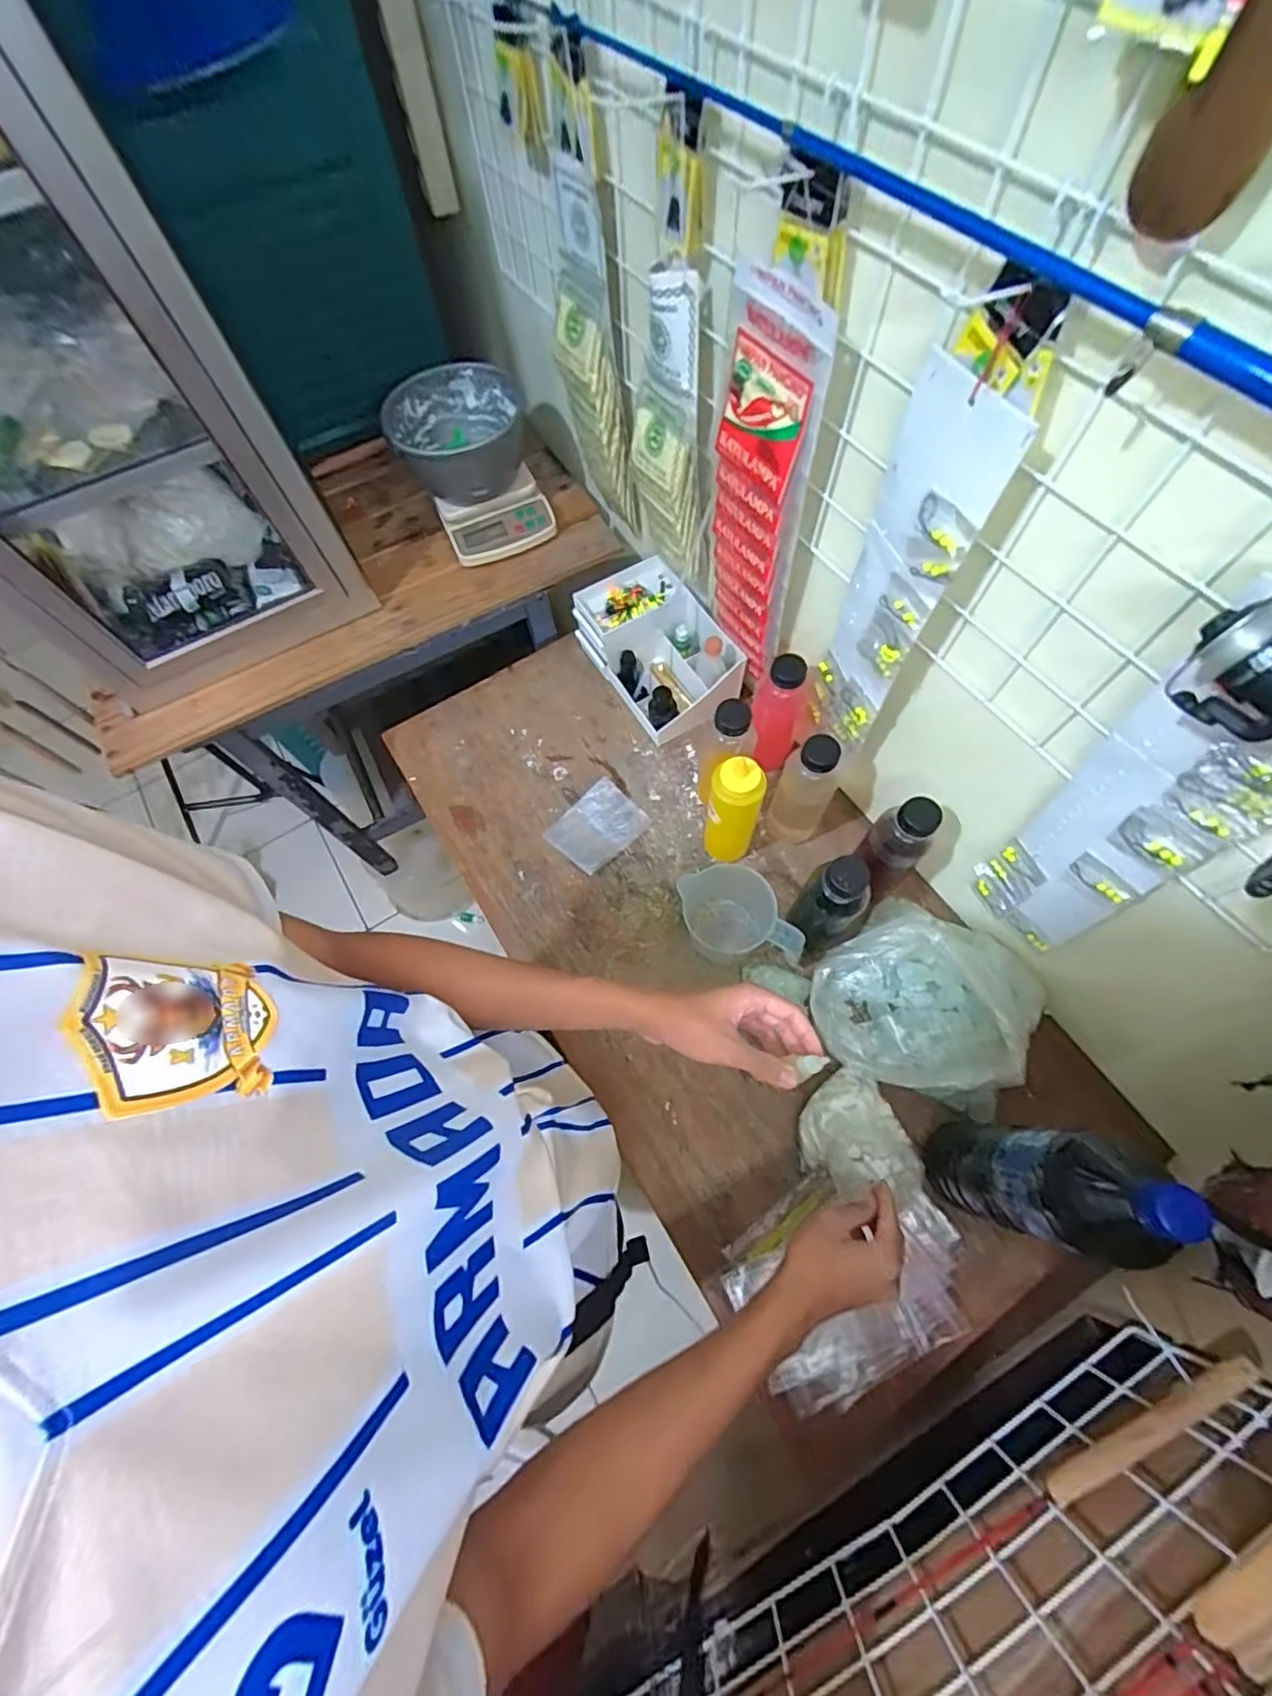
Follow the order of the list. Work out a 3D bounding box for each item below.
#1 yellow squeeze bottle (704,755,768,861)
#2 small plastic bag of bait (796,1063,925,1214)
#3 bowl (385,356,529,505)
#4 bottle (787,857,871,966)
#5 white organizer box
[{"bbox_3d":[0.116,-0.041,0.718,0.060,0.185,0.053,12,68,8],"label":"yellow squeeze bottle"},{"bbox_3d":[0.225,0.295,0.620,0.101,0.083,0.121,-6,66,1],"label":"small plastic bag of bait"},{"bbox_3d":[-0.254,-0.588,0.862,0.183,0.121,0.183,-1,67,3],"label":"bowl"},{"bbox_3d":[0.209,0.064,0.658,0.071,0.195,0.060,-39,70,-13],"label":"bottle"},{"bbox_3d":[0.033,-0.279,0.855,0.144,0.117,0.233,-34,69,-11],"label":"white organizer box"}]

